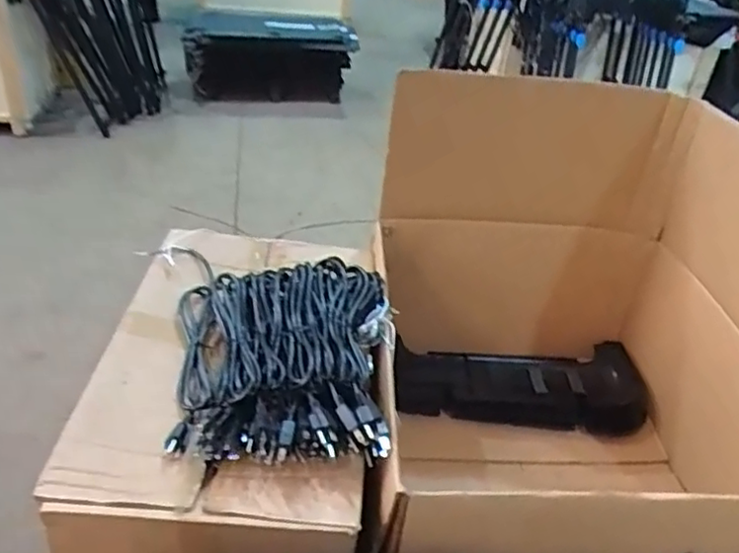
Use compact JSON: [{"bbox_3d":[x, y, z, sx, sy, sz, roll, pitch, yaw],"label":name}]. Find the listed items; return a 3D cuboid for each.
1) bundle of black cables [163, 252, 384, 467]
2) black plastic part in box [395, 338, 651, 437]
[{"bbox_3d":[-0.122,0.100,0.858,0.284,0.085,0.313,5,34,-3],"label":"bundle of black cables"},{"bbox_3d":[0.290,0.188,1.202,0.431,0.074,0.186,7,34,1],"label":"black plastic part in box"}]

